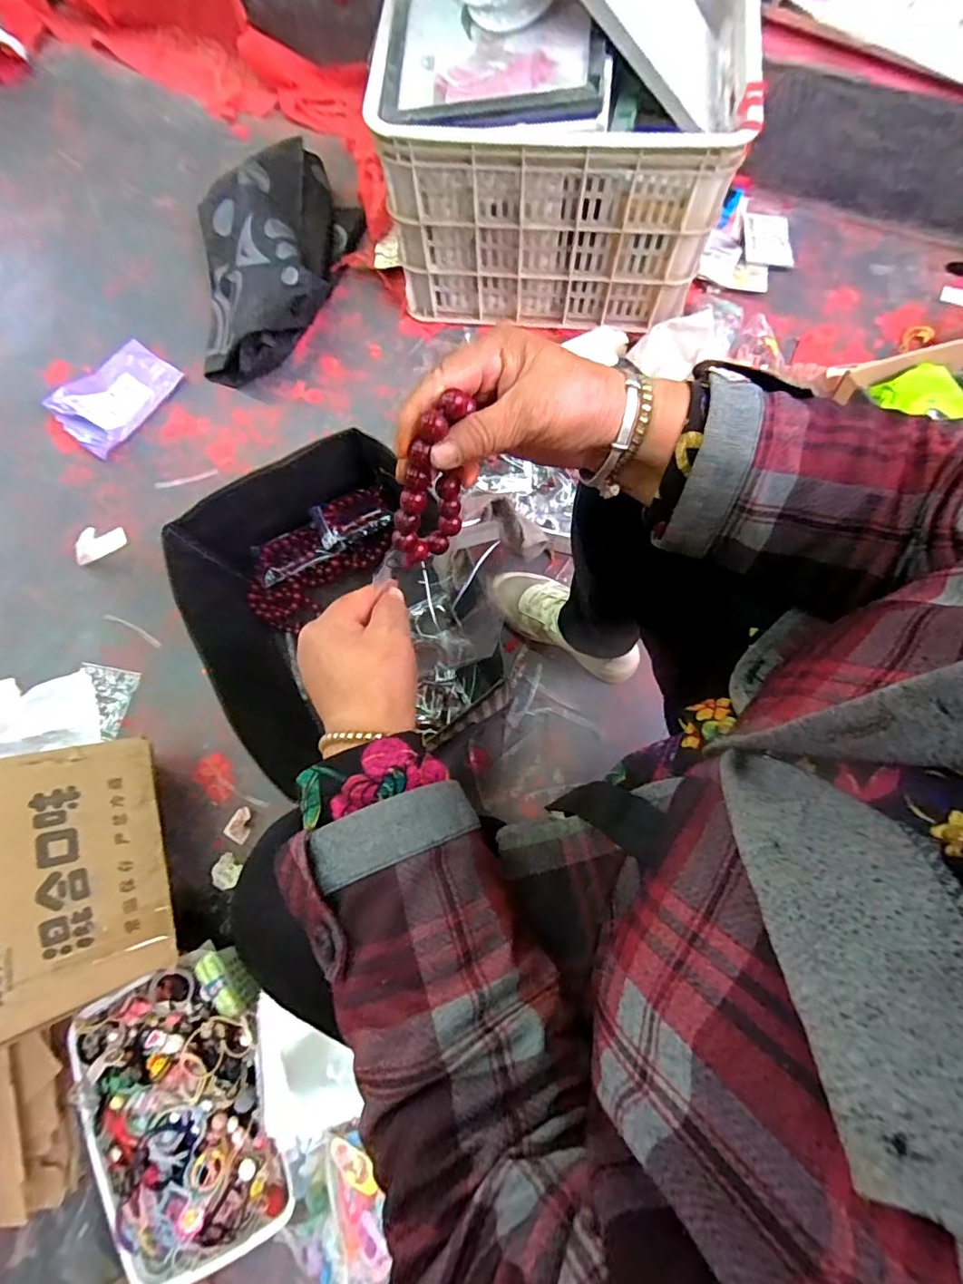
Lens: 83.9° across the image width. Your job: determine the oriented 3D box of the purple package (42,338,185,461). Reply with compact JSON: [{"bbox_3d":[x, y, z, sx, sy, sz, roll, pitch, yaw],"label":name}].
[{"bbox_3d":[-0.641,-0.435,0.936,0.142,0.038,0.209,33,78,11],"label":"purple package"}]

